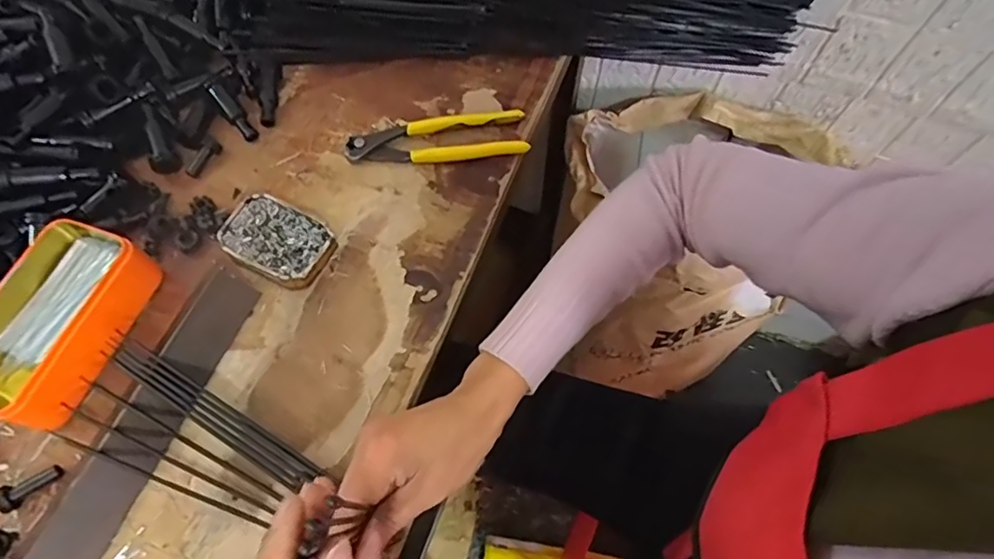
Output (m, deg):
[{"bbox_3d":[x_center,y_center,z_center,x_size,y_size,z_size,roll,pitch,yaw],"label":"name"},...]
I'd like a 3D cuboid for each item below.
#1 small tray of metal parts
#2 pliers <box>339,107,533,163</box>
[{"bbox_3d":[-0.182,-0.031,0.460,0.090,0.023,0.060,25,65,11],"label":"small tray of metal parts"},{"bbox_3d":[-0.056,-0.131,0.513,0.163,0.020,0.050,-5,63,-4],"label":"pliers"}]

